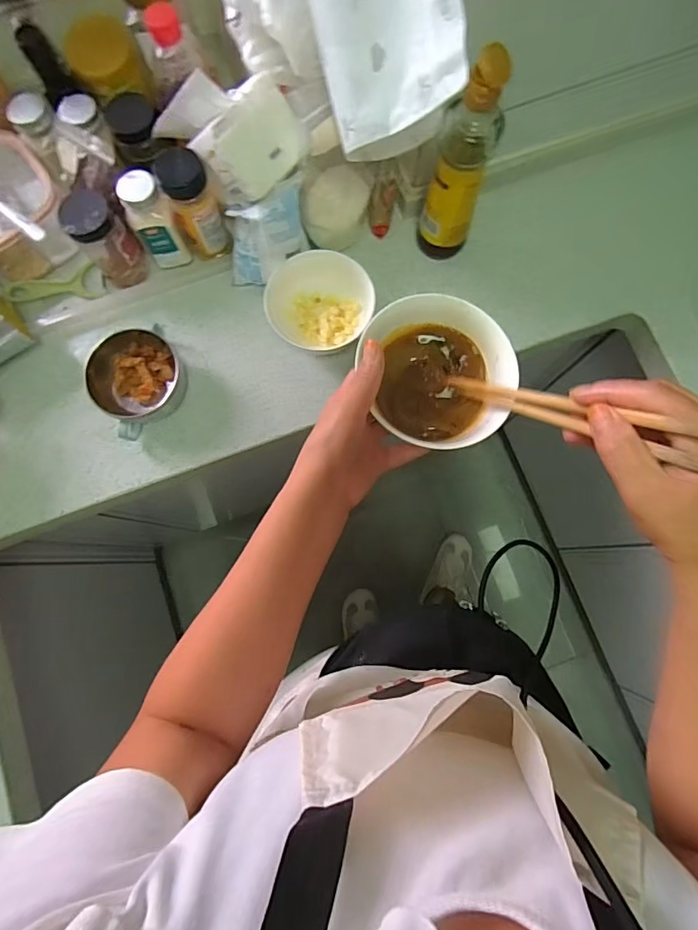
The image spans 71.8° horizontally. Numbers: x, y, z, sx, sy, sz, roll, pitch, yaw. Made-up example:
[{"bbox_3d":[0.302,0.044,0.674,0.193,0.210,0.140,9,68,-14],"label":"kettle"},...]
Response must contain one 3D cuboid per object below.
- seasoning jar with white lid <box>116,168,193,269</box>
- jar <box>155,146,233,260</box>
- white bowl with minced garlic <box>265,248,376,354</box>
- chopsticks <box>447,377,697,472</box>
[{"bbox_3d":[-0.237,-0.296,0.599,0.053,0.126,0.053,-29,79,-5],"label":"seasoning jar with white lid"},{"bbox_3d":[-0.185,-0.311,0.583,0.051,0.136,0.049,0,78,1],"label":"jar"},{"bbox_3d":[-0.036,-0.199,0.604,0.117,0.067,0.127,0,78,1],"label":"white bowl with minced garlic"},{"bbox_3d":[0.139,-0.036,0.318,0.023,0.207,0.024,-40,121,-7],"label":"chopsticks"}]

